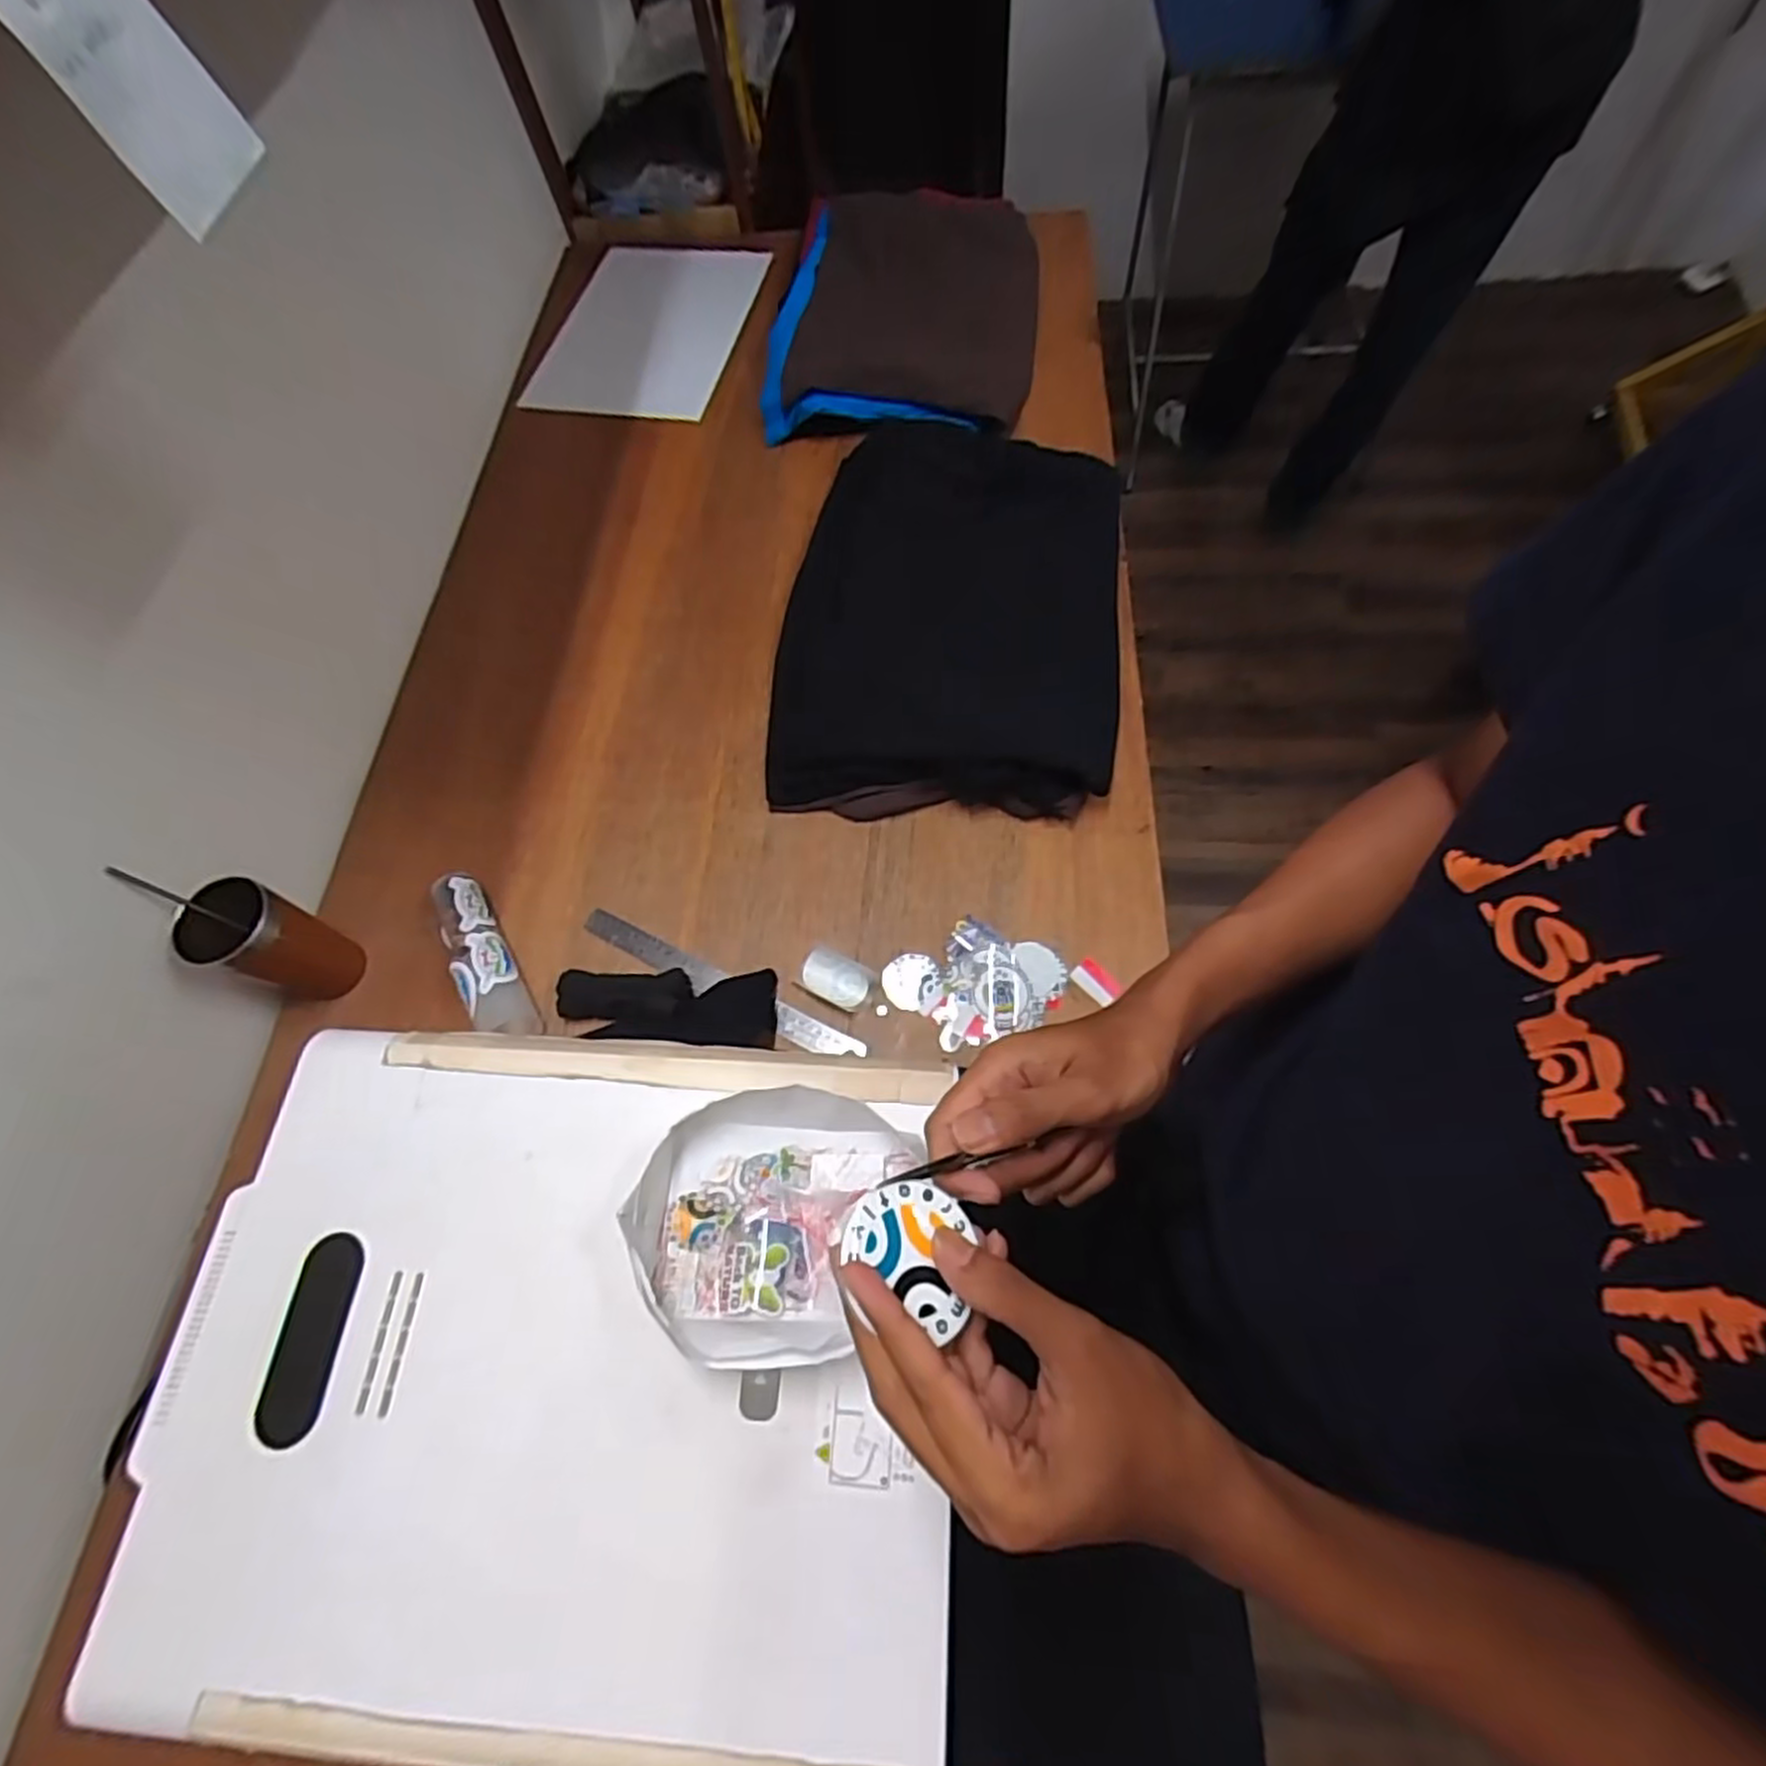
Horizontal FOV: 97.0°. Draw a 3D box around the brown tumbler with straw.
[{"bbox_3d":[-0.589,0.052,0.739,0.116,0.184,0.081,18,68,11],"label":"brown tumbler with straw"}]

